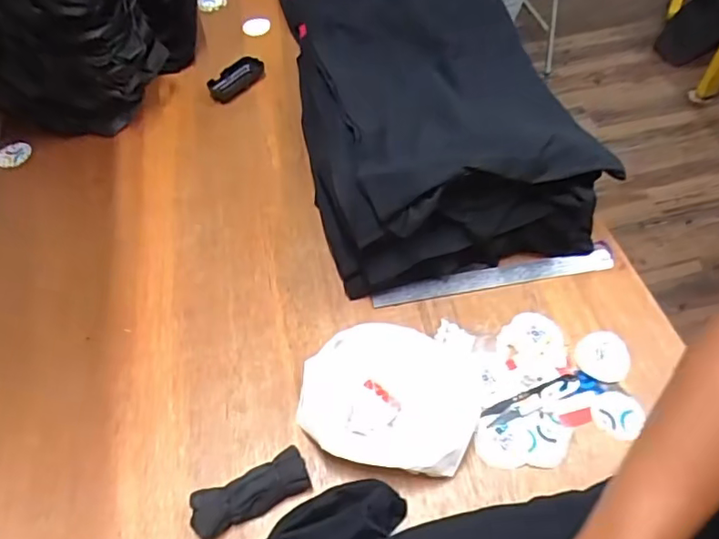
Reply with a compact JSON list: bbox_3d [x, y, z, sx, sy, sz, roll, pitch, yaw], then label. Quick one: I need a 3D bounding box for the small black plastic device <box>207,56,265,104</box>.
[{"bbox_3d":[-0.228,-0.347,1.012,0.059,0.019,0.114,38,66,25],"label":"small black plastic device"}]

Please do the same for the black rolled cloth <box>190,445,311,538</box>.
[{"bbox_3d":[-0.116,0.236,0.590,0.123,0.034,0.047,-25,58,-13],"label":"black rolled cloth"}]

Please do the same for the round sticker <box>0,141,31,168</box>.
[{"bbox_3d":[-0.587,-0.196,0.944,0.057,0.011,0.044,-31,60,-17],"label":"round sticker"}]

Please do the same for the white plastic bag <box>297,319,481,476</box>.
[{"bbox_3d":[0.035,0.139,0.645,0.202,0.040,0.182,3,56,5],"label":"white plastic bag"}]

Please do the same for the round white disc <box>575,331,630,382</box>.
[{"bbox_3d":[0.295,0.105,0.676,0.061,0.012,0.064,-1,56,2],"label":"round white disc"}]

